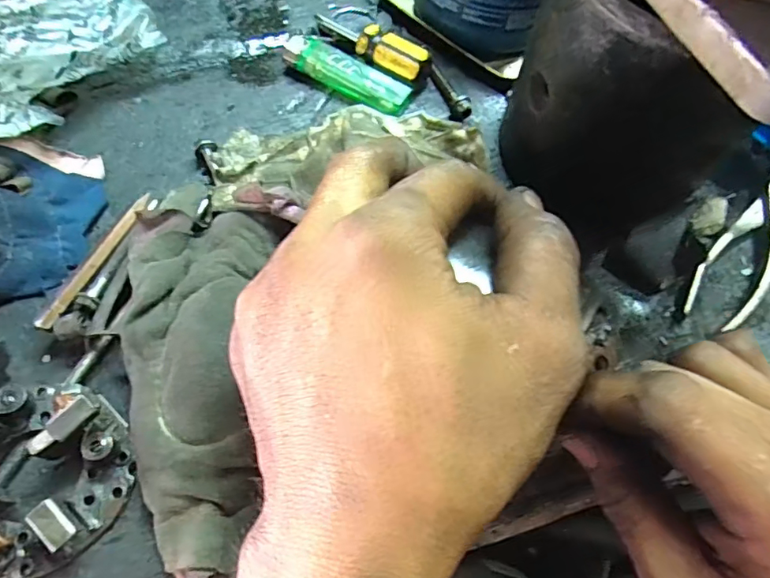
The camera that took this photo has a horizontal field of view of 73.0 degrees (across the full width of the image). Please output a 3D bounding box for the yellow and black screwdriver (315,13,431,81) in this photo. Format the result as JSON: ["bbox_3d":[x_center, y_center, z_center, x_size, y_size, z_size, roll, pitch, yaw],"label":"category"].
[{"bbox_3d":[-0.011,-0.146,0.308,0.079,0.017,0.020,35,67,14],"label":"yellow and black screwdriver"}]

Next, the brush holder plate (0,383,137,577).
[{"bbox_3d":[-0.132,0.068,0.193,0.063,0.028,0.065,1,63,-2],"label":"brush holder plate"}]

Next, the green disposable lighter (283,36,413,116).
[{"bbox_3d":[-0.022,-0.125,0.303,0.078,0.010,0.021,31,66,13],"label":"green disposable lighter"}]

